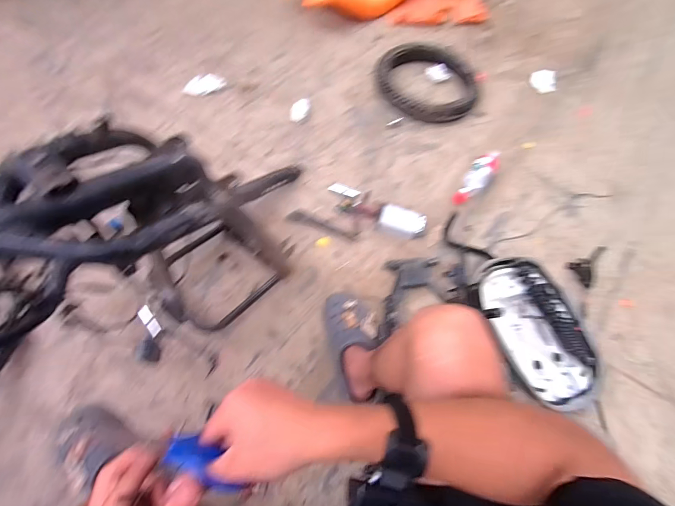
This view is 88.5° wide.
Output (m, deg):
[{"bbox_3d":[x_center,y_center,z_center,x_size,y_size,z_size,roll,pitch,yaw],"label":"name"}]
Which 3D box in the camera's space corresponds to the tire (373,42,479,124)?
[{"bbox_3d":[0.319,-0.608,1.227,0.347,0.060,0.333,3,64,-6],"label":"tire"}]

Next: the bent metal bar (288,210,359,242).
[{"bbox_3d":[-0.037,-0.073,0.945,0.200,0.018,0.038,20,66,-9],"label":"bent metal bar"}]

